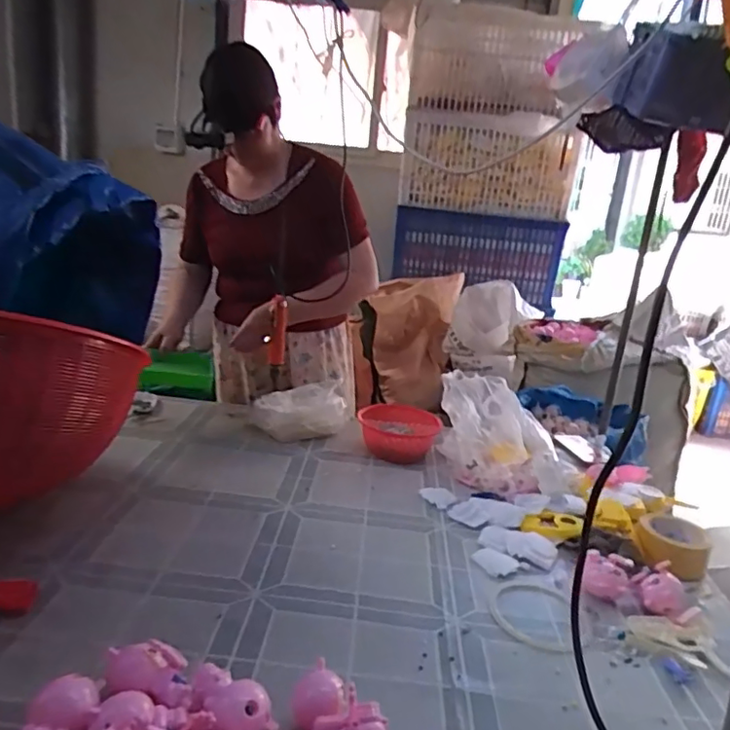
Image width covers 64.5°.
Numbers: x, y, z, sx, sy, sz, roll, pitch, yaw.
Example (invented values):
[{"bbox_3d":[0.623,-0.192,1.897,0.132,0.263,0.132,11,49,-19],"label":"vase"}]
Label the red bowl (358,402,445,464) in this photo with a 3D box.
[{"bbox_3d":[0.084,0.153,1.329,0.187,0.068,0.187,5,16,-1],"label":"red bowl"}]

